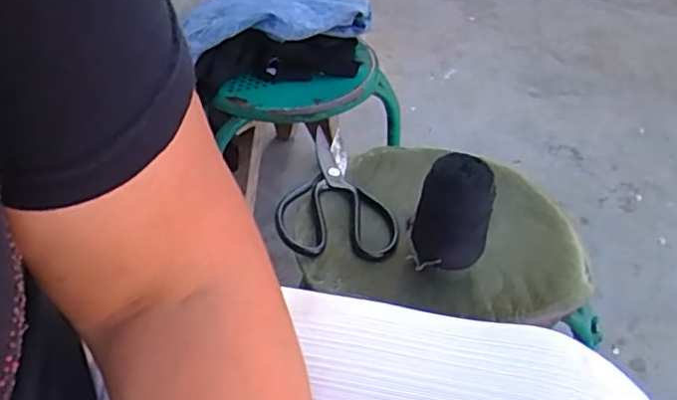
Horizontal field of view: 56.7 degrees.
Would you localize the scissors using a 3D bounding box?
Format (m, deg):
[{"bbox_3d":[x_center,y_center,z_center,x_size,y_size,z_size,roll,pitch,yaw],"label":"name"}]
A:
[{"bbox_3d":[0.001,-0.008,0.658,0.121,0.019,0.193,3,41,1],"label":"scissors"}]

